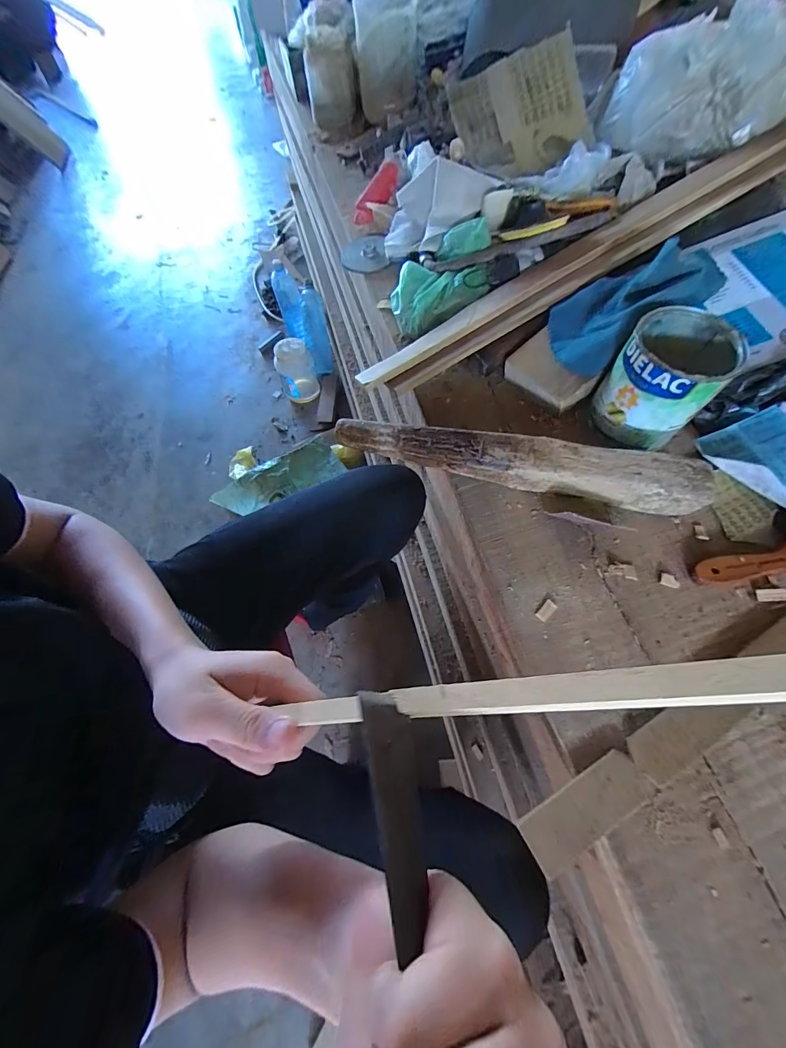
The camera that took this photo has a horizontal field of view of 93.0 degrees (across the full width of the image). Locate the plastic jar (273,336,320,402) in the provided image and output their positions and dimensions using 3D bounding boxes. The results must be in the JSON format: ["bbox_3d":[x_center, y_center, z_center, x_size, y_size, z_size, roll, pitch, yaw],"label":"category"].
[{"bbox_3d":[-0.331,-0.522,1.269,0.123,0.176,0.136,-14,64,-4],"label":"plastic jar"}]

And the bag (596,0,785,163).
[{"bbox_3d":[0.462,-0.654,0.551,0.188,0.107,0.215,-37,68,-14],"label":"bag"}]

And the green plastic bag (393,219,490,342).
[{"bbox_3d":[0.069,-0.342,0.518,0.176,0.055,0.116,-40,69,-15],"label":"green plastic bag"}]

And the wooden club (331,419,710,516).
[{"bbox_3d":[0.120,-0.071,0.391,0.367,0.033,0.038,12,65,9],"label":"wooden club"}]

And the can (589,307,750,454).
[{"bbox_3d":[0.283,-0.153,0.391,0.095,0.092,0.107,37,71,18],"label":"can"}]

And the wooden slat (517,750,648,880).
[{"bbox_3d":[0.147,0.219,0.286,0.100,0.011,0.036,-28,66,-10],"label":"wooden slat"}]

